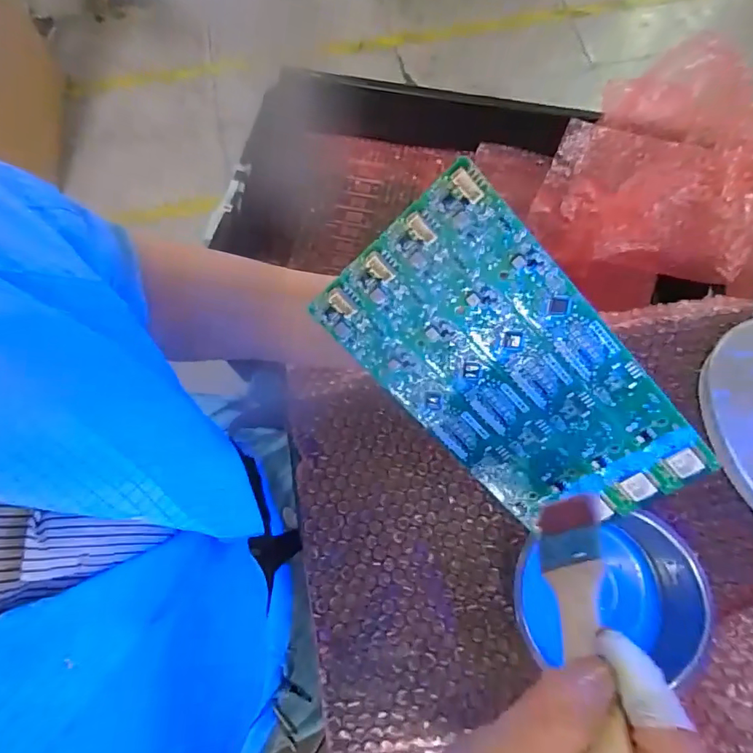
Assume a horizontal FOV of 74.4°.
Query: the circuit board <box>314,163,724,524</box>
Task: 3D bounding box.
[{"bbox_3d":[0.068,0.005,0.249,0.101,0.005,0.195,-38,106,24],"label":"circuit board"}]

